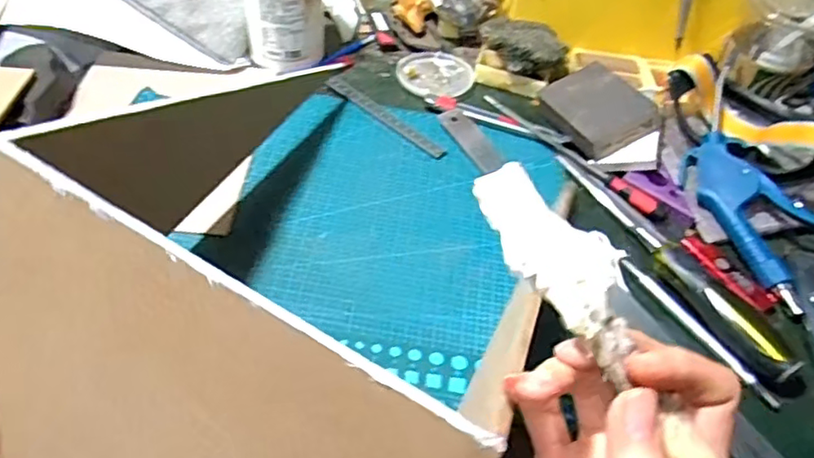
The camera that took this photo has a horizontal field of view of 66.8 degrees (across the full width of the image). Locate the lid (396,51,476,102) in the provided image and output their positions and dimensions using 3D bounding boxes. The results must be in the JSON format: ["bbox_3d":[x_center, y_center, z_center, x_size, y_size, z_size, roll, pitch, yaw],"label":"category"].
[{"bbox_3d":[0.029,-0.162,0.639,0.079,0.007,0.077,3,48,-4],"label":"lid"}]

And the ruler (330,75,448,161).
[{"bbox_3d":[-0.022,-0.107,0.583,0.144,0.004,0.018,39,51,23],"label":"ruler"}]

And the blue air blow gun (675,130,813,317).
[{"bbox_3d":[0.292,-0.016,0.516,0.070,0.035,0.157,-18,53,-21],"label":"blue air blow gun"}]

